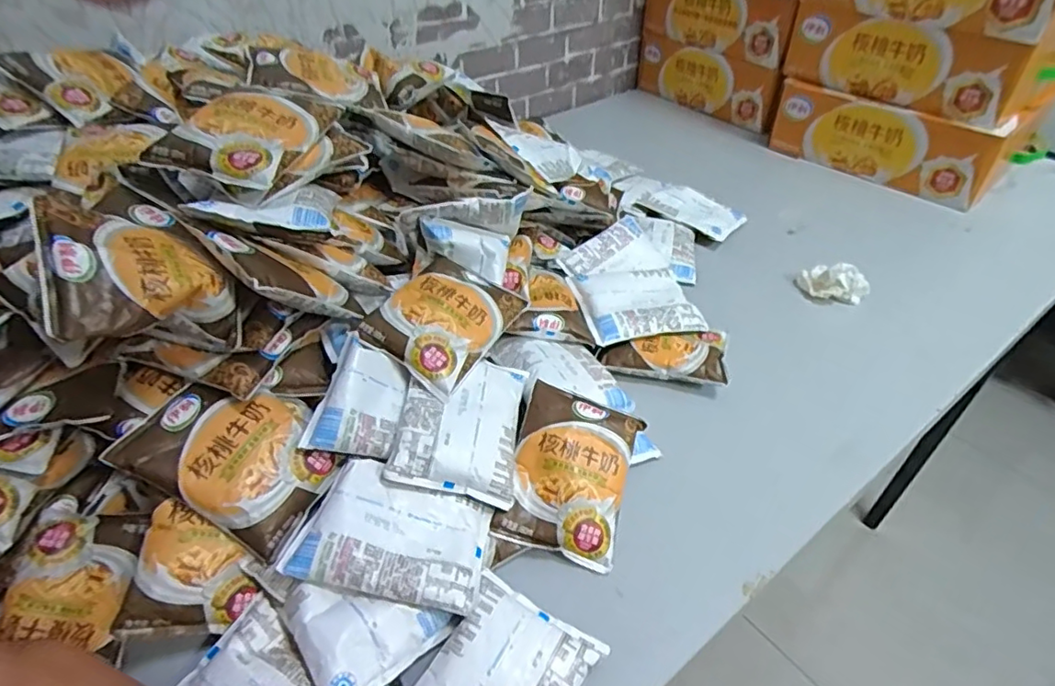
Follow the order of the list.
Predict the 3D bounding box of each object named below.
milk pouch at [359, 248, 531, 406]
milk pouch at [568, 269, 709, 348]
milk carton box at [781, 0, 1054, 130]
[{"bbox_3d":[-0.069,-0.024,0.489,0.094,0.021,0.119,34,54,7],"label":"milk pouch"},{"bbox_3d":[0.115,-0.044,0.612,0.122,0.027,0.091,-12,43,-12],"label":"milk pouch"},{"bbox_3d":[0.576,-0.425,0.852,0.182,0.106,0.334,-32,51,-30],"label":"milk carton box"}]

